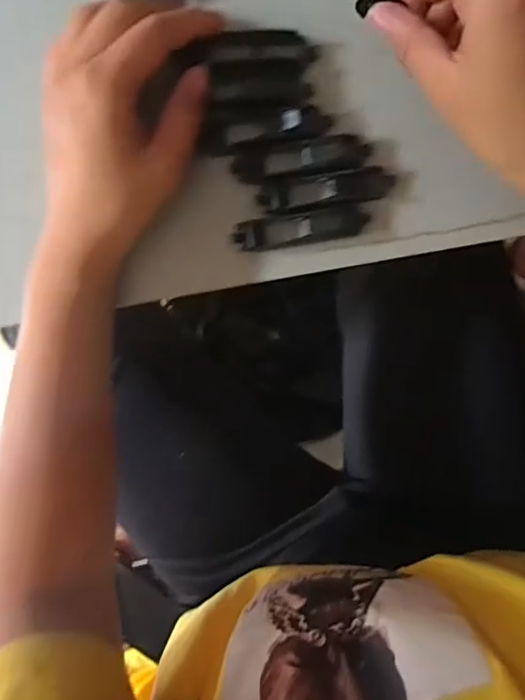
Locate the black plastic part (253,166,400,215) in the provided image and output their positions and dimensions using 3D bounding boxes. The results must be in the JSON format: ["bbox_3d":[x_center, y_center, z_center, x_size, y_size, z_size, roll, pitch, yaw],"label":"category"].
[{"bbox_3d":[0.035,-0.087,0.294,0.074,0.013,0.018,-9,99,3],"label":"black plastic part"}]

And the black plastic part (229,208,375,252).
[{"bbox_3d":[0.022,-0.068,0.299,0.075,0.014,0.017,-9,99,3],"label":"black plastic part"}]

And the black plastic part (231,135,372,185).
[{"bbox_3d":[0.022,-0.103,0.292,0.074,0.010,0.018,-10,99,3],"label":"black plastic part"}]

